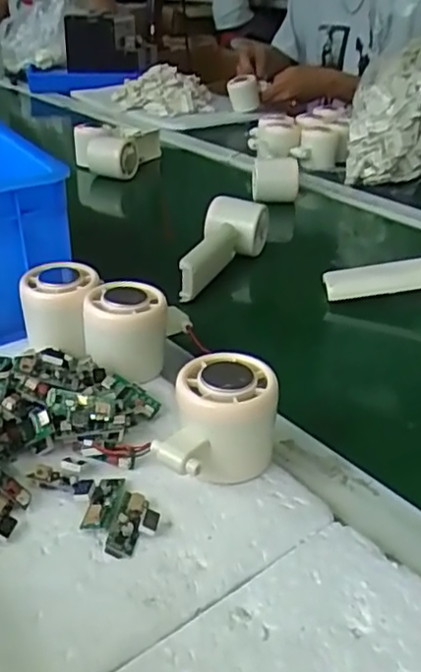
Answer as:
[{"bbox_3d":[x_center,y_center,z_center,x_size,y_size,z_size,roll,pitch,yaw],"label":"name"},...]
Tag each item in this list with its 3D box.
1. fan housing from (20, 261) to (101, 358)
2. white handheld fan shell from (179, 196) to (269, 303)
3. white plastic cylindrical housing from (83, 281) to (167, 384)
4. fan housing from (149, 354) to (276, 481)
[{"bbox_3d":[-0.109,-0.017,0.471,0.054,0.058,0.051,3,31,2],"label":"fan housing"},{"bbox_3d":[0.014,-0.086,0.628,0.056,0.054,0.143,8,31,13],"label":"white handheld fan shell"},{"bbox_3d":[-0.058,-0.002,0.445,0.056,0.055,0.051,3,31,1],"label":"white plastic cylindrical housing"},{"bbox_3d":[0.006,0.051,0.359,0.058,0.056,0.064,7,31,8],"label":"fan housing"}]

